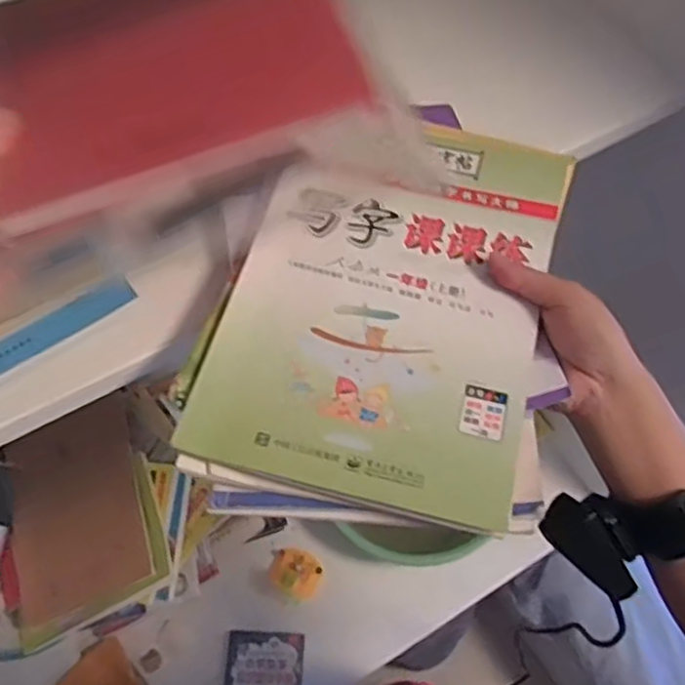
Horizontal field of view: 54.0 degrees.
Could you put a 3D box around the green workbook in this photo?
[{"bbox_3d":[0.025,-0.010,0.403,0.179,0.010,0.207,14,62,6],"label":"green workbook"}]

